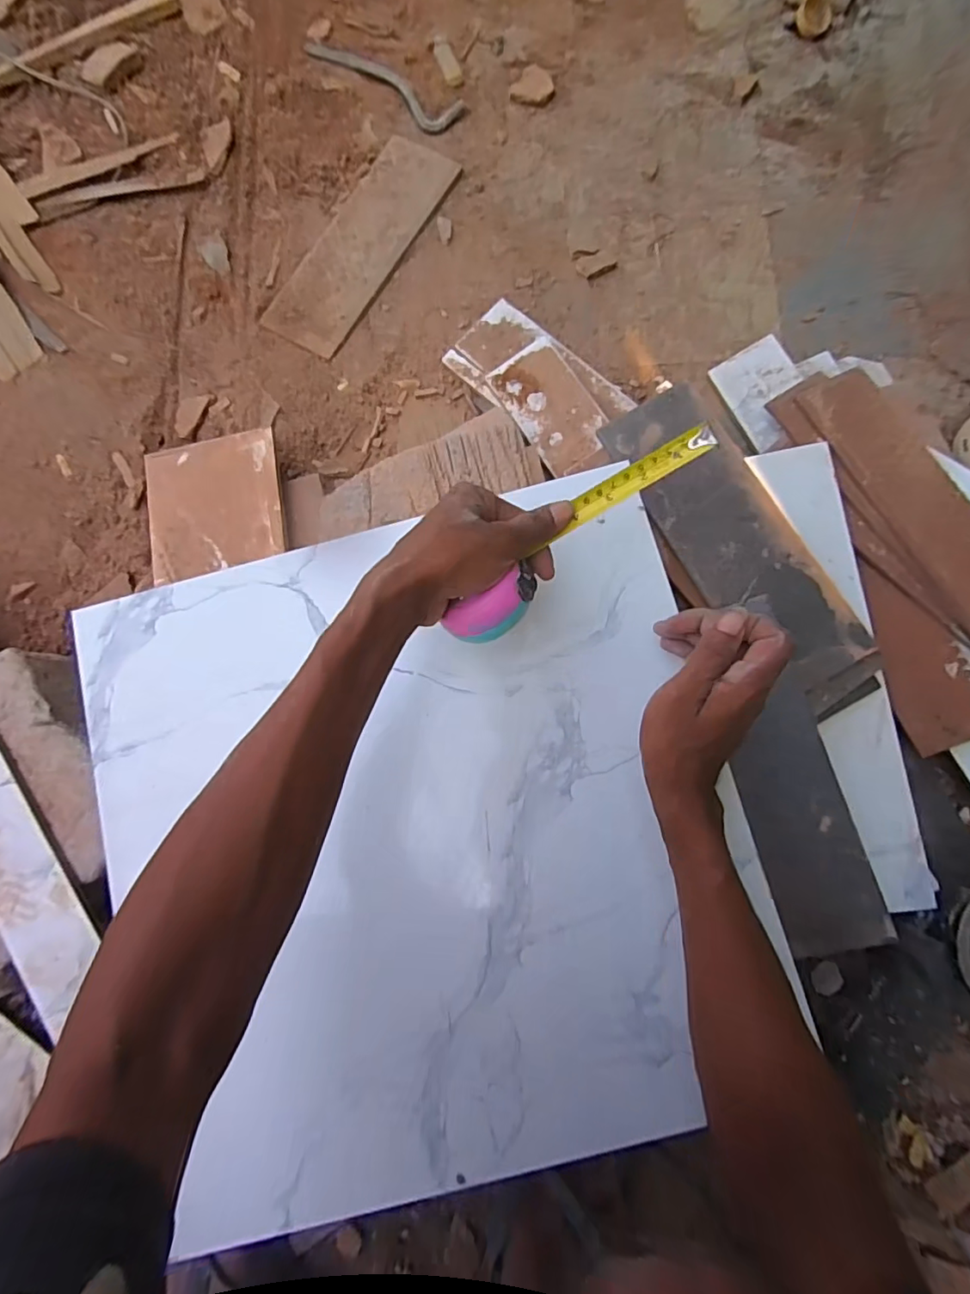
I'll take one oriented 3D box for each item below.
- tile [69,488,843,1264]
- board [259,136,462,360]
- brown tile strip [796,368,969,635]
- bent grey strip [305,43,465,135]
[{"bbox_3d":[-0.052,0.143,0.417,0.484,0.016,0.489,-15,81,1],"label":"tile"},{"bbox_3d":[-0.146,-0.480,0.633,0.095,0.005,0.295,30,84,6],"label":"board"},{"bbox_3d":[0.400,-0.128,0.480,0.079,0.014,0.295,-27,77,1],"label":"brown tile strip"},{"bbox_3d":[-0.130,-0.716,0.673,0.217,0.006,0.056,34,84,6],"label":"bent grey strip"}]

